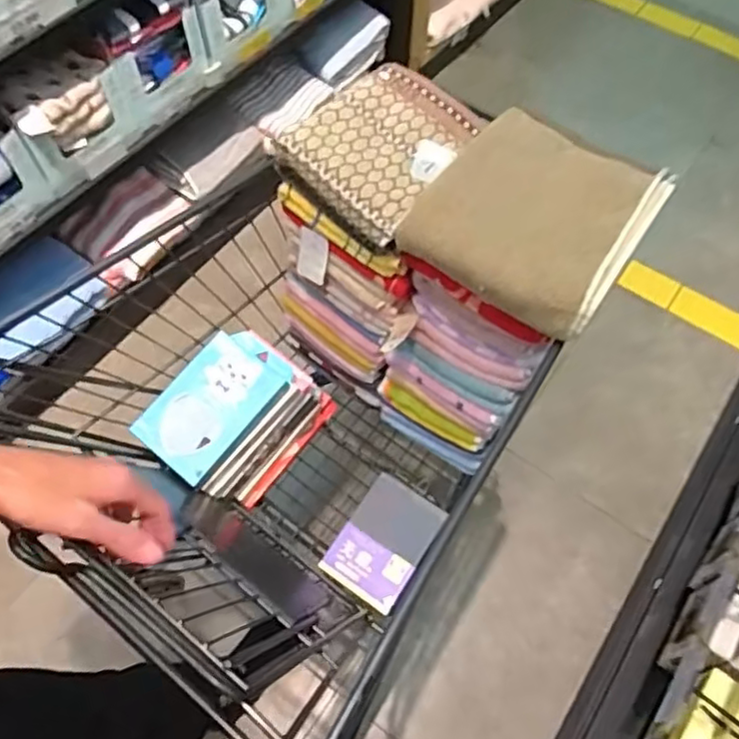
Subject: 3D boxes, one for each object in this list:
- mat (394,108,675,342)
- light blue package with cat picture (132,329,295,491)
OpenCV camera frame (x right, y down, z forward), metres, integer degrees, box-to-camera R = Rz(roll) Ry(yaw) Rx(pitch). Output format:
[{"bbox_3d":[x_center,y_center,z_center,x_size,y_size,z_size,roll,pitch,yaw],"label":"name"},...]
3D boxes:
[{"bbox_3d":[0.180,-0.163,0.674,0.204,0.053,0.227,32,62,12],"label":"mat"},{"bbox_3d":[-0.199,0.041,0.828,0.118,0.039,0.196,37,76,13],"label":"light blue package with cat picture"}]

